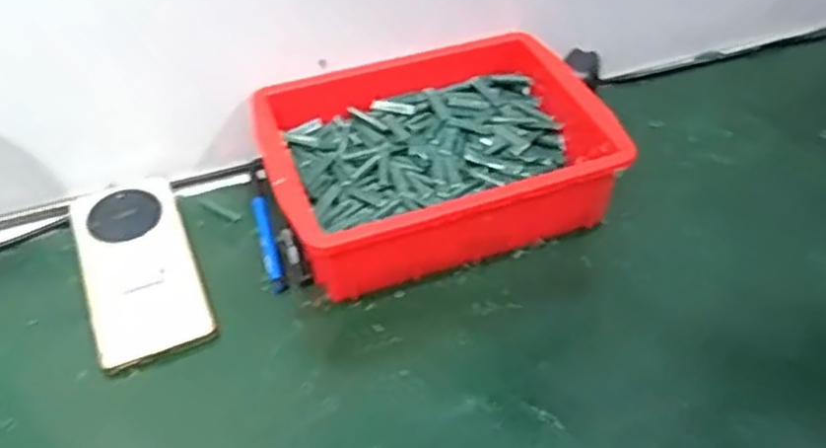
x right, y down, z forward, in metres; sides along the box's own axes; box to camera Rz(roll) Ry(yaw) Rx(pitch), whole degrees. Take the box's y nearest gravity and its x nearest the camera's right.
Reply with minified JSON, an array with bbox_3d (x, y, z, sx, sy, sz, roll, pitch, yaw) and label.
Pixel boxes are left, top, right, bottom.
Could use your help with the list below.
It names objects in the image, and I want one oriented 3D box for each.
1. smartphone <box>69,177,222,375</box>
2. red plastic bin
[{"bbox_3d":[-0.199,0.028,0.537,0.079,0.009,0.166,-20,54,-15],"label":"smartphone"},{"bbox_3d":[0.016,-0.049,0.578,0.251,0.088,0.188,-16,47,-14],"label":"red plastic bin"}]

